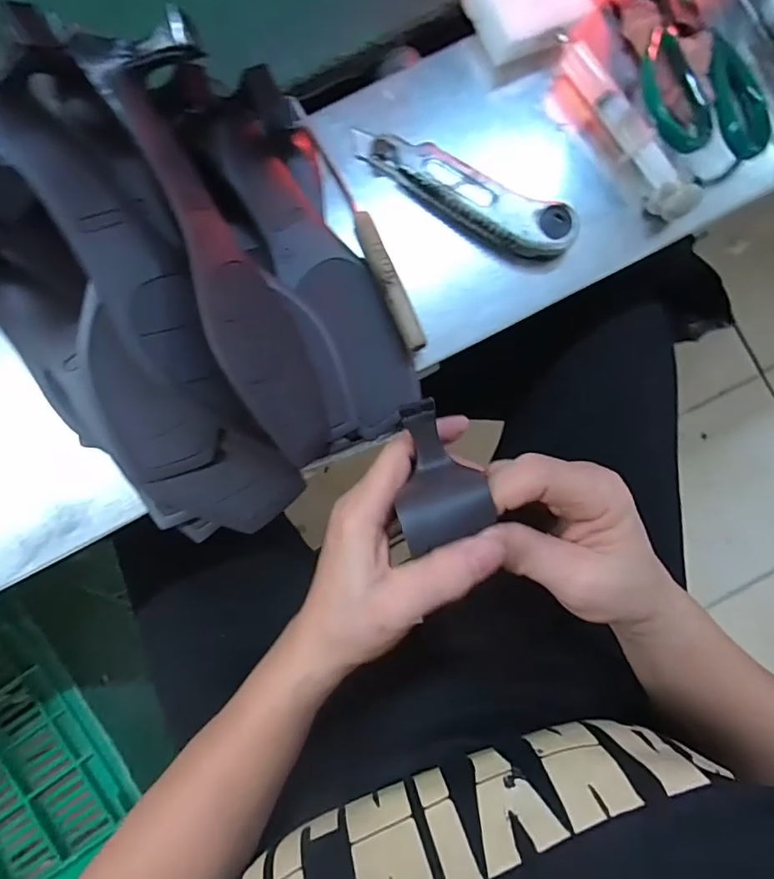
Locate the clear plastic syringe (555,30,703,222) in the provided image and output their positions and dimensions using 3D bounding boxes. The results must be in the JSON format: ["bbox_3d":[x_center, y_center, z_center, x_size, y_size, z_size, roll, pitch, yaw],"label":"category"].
[{"bbox_3d":[0.161,-0.213,0.355,0.021,0.030,0.145,-33,85,-3],"label":"clear plastic syringe"}]

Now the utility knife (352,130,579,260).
[{"bbox_3d":[0.050,-0.167,0.352,0.160,0.028,0.036,26,86,1],"label":"utility knife"}]

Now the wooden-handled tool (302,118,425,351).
[{"bbox_3d":[-0.014,-0.141,0.350,0.016,0.020,0.178,-24,86,-2],"label":"wooden-handled tool"}]

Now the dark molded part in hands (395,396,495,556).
[{"bbox_3d":[0.027,0.019,0.261,0.043,0.028,0.078,-4,49,-1],"label":"dark molded part in hands"}]

